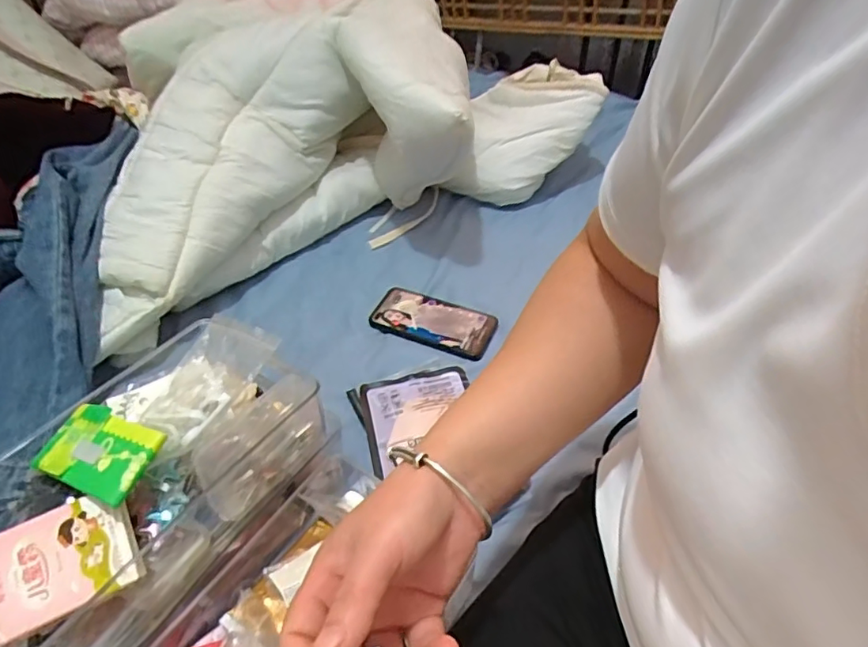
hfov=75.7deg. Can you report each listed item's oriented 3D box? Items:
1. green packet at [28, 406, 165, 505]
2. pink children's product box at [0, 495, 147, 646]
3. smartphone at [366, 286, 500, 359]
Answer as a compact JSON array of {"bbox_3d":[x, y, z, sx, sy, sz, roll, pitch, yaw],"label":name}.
[{"bbox_3d":[-0.235,0.089,0.391,0.098,0.014,0.056,14,59,29],"label":"green packet"},{"bbox_3d":[-0.246,0.157,0.359,0.098,0.018,0.065,-21,70,-13],"label":"pink children's product box"},{"bbox_3d":[-0.001,-0.003,0.688,0.149,0.011,0.082,14,48,15],"label":"smartphone"}]

